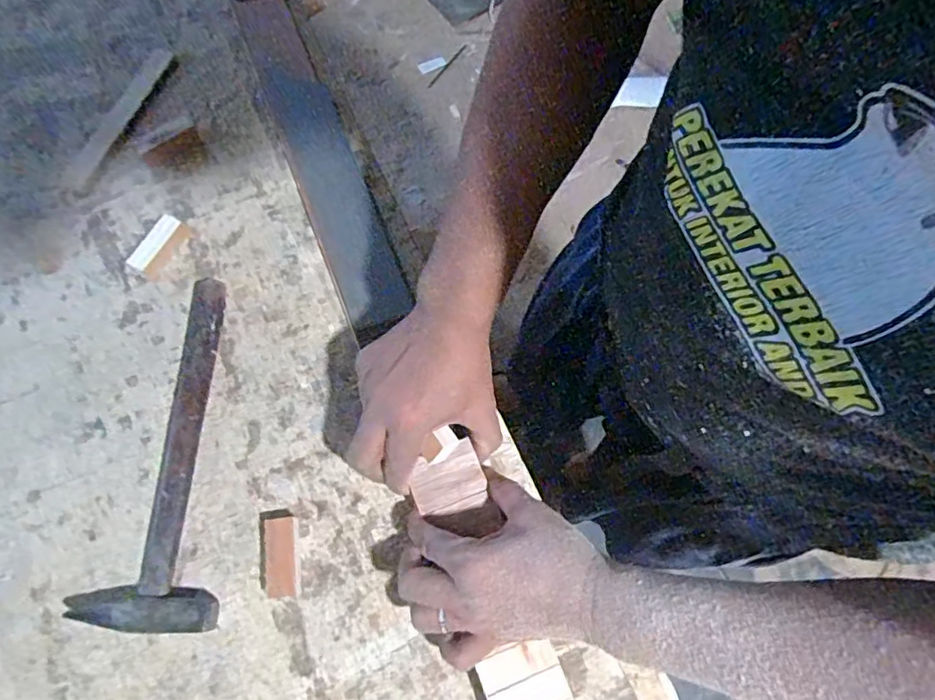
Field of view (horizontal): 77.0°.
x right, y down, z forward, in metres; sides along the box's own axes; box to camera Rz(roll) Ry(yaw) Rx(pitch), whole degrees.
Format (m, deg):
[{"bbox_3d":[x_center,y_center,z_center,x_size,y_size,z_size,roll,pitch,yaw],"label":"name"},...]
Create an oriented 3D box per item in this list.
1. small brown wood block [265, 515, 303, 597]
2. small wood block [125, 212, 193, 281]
[{"bbox_3d":[-0.141,0.158,0.449,0.024,0.020,0.057,-6,71,-5],"label":"small brown wood block"},{"bbox_3d":[-0.279,-0.095,0.533,0.022,0.025,0.057,31,72,8],"label":"small wood block"}]

